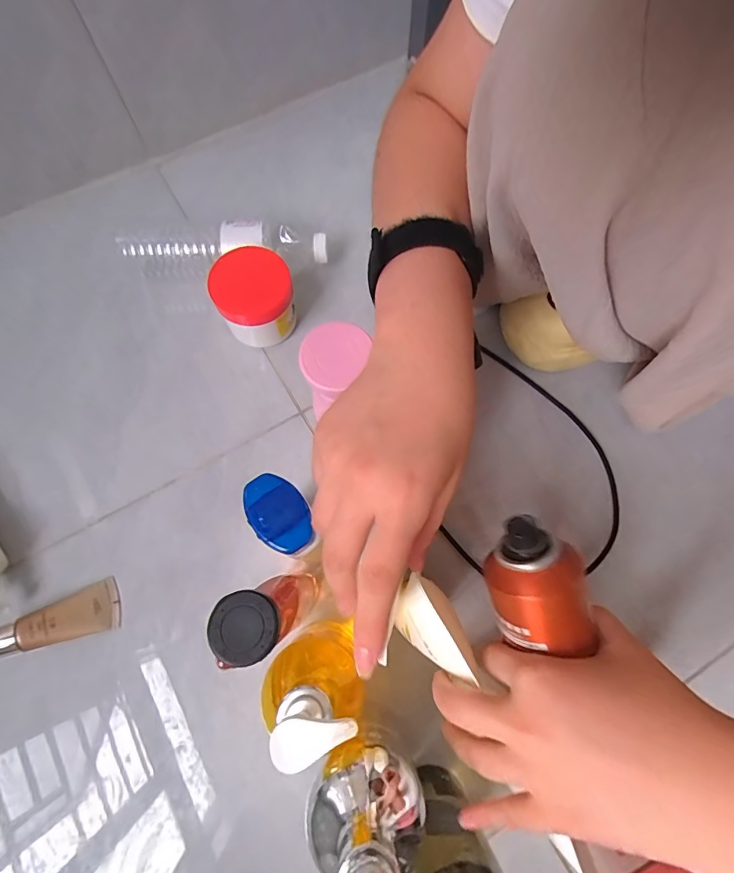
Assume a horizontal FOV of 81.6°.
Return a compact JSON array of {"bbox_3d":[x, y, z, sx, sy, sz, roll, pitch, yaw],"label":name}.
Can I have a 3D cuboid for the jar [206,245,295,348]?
[{"bbox_3d":[-0.116,-0.140,0.450,0.075,0.079,0.080,0,72,-1],"label":"jar"}]

